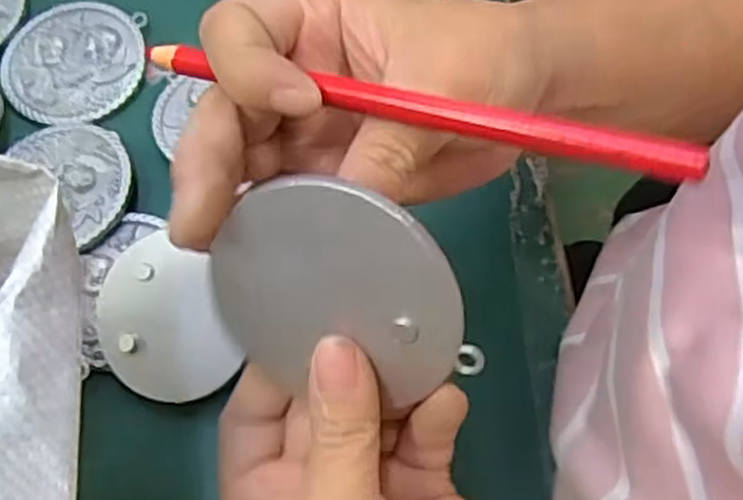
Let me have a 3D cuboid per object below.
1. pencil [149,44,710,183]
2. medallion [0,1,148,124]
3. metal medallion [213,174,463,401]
[{"bbox_3d":[0.006,-0.040,0.212,0.163,0.007,0.007,16,67,20],"label":"pencil"},{"bbox_3d":[-0.154,-0.099,0.400,0.072,0.006,0.072,0,66,0],"label":"medallion"},{"bbox_3d":[-0.012,0.011,0.215,0.073,0.065,0.004,5,30,22],"label":"metal medallion"}]

